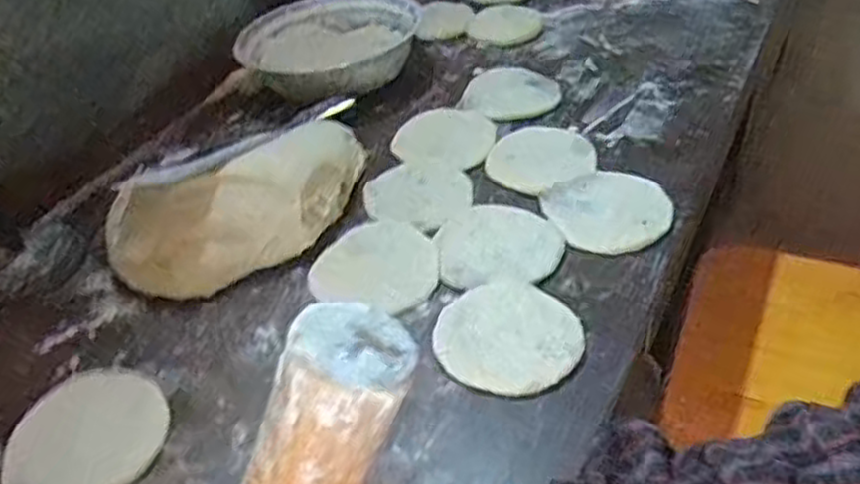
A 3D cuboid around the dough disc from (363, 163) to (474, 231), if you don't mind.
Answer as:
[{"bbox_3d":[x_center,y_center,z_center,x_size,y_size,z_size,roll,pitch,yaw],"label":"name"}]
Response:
[{"bbox_3d":[-0.011,-0.049,0.729,0.103,0.004,0.103,-3,39,3],"label":"dough disc"}]

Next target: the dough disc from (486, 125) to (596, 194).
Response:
[{"bbox_3d":[0.110,-0.087,0.755,0.105,0.009,0.107,-3,39,3],"label":"dough disc"}]

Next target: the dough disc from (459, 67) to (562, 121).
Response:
[{"bbox_3d":[0.094,-0.169,0.848,0.095,0.013,0.109,18,45,26],"label":"dough disc"}]

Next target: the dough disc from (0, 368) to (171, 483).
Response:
[{"bbox_3d":[-0.246,0.138,0.537,0.110,0.008,0.108,-3,39,3],"label":"dough disc"}]

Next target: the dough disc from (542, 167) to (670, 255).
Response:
[{"bbox_3d":[0.163,-0.028,0.678,0.108,0.011,0.108,-3,39,3],"label":"dough disc"}]

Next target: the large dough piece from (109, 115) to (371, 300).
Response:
[{"bbox_3d":[-0.156,-0.046,0.686,0.266,0.083,0.124,-32,46,-29],"label":"large dough piece"}]

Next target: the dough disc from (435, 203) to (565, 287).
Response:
[{"bbox_3d":[0.061,-0.002,0.658,0.104,0.007,0.104,-3,39,3],"label":"dough disc"}]

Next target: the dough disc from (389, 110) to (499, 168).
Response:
[{"bbox_3d":[0.015,-0.113,0.788,0.097,0.013,0.100,-3,39,3],"label":"dough disc"}]

